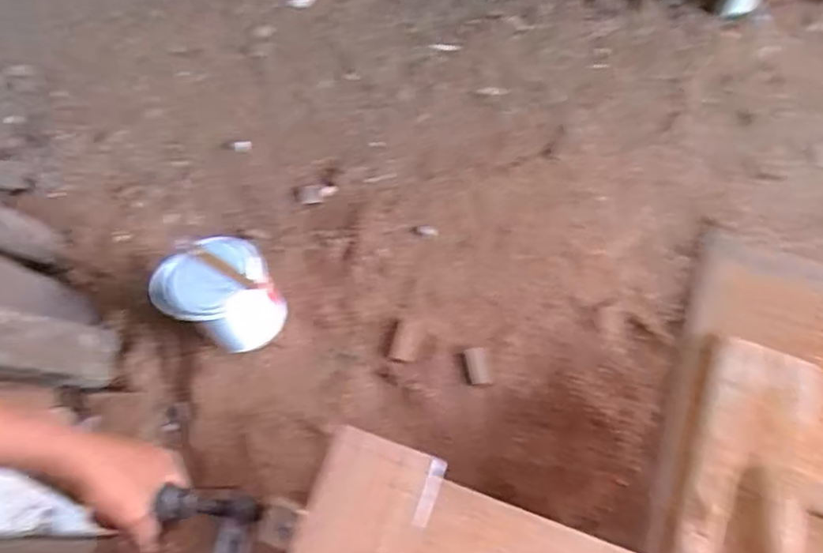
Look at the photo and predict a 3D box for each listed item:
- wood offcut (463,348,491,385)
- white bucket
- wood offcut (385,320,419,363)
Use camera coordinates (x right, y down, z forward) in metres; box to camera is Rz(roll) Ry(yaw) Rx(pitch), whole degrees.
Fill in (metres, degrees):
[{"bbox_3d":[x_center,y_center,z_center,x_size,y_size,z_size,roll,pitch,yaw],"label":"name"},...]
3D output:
[{"bbox_3d":[0.142,0.195,1.367,0.043,0.025,0.078,-12,64,-2],"label":"wood offcut"},{"bbox_3d":[-0.403,0.043,1.361,0.215,0.224,0.208,-1,66,2],"label":"white bucket"},{"bbox_3d":[-0.019,0.144,1.404,0.065,0.019,0.096,9,66,8],"label":"wood offcut"}]

